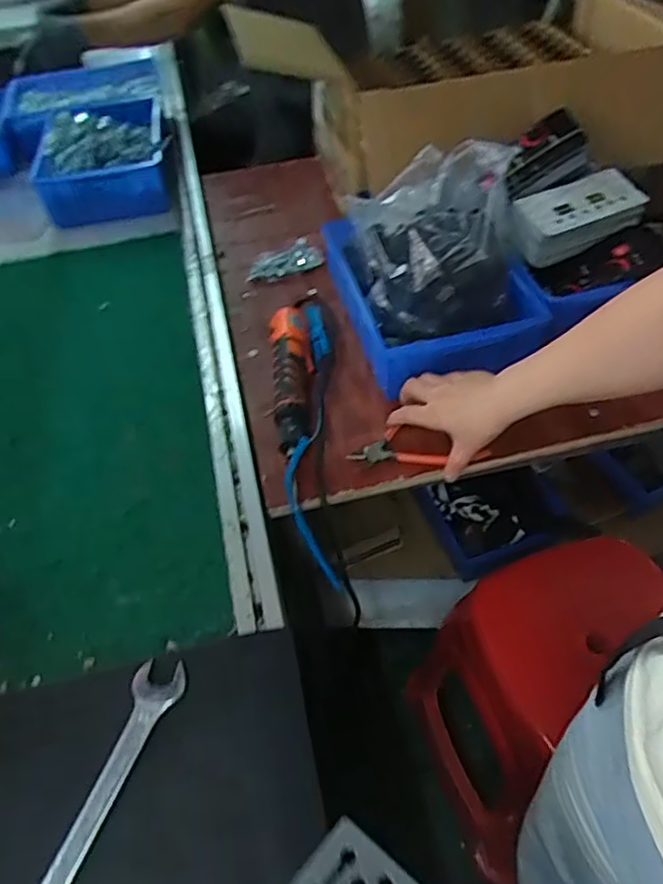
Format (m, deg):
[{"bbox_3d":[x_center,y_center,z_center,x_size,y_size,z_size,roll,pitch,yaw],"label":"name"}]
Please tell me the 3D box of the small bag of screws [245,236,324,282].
[{"bbox_3d":[-0.077,-0.282,0.954,0.127,0.016,0.077,-23,53,-19],"label":"small bag of screws"}]

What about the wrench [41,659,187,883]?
[{"bbox_3d":[-0.165,0.254,0.442,0.040,0.007,0.194,11,54,17],"label":"wrench"}]

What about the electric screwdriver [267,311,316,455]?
[{"bbox_3d":[-0.045,-0.078,0.745,0.051,0.037,0.241,-7,49,-1],"label":"electric screwdriver"}]

